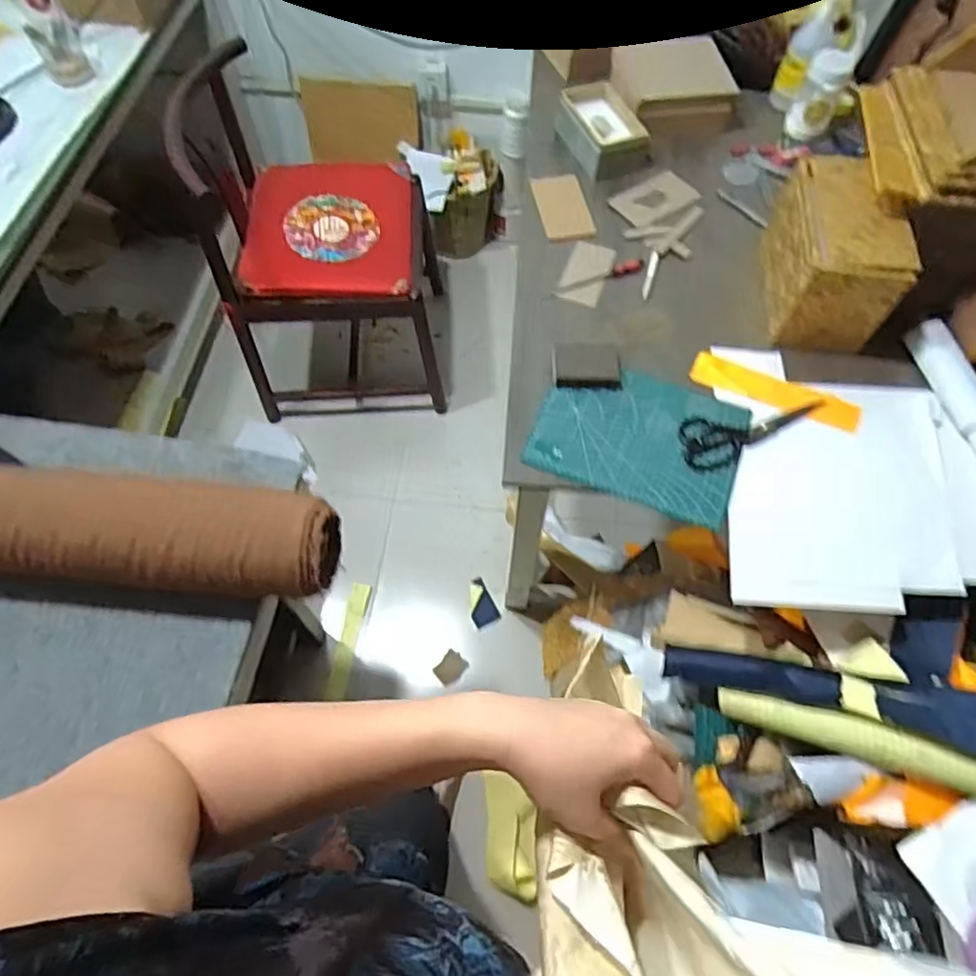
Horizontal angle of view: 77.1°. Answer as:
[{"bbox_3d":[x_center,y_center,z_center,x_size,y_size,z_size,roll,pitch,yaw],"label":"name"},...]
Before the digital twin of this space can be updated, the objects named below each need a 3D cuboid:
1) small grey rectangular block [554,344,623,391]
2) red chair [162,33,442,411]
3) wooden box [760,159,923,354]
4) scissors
[{"bbox_3d":[0.154,-0.187,0.945,0.102,0.026,0.068,1,63,1],"label":"small grey rectangular block"},{"bbox_3d":[-0.386,-0.565,1.517,0.486,0.765,0.467,-3,63,-1],"label":"red chair"},{"bbox_3d":[0.531,-0.361,0.951,0.142,0.168,0.241,4,63,3],"label":"wooden box"},{"bbox_3d":[0.393,-0.085,0.907,0.224,0.014,0.086,-13,64,-6],"label":"scissors"}]

